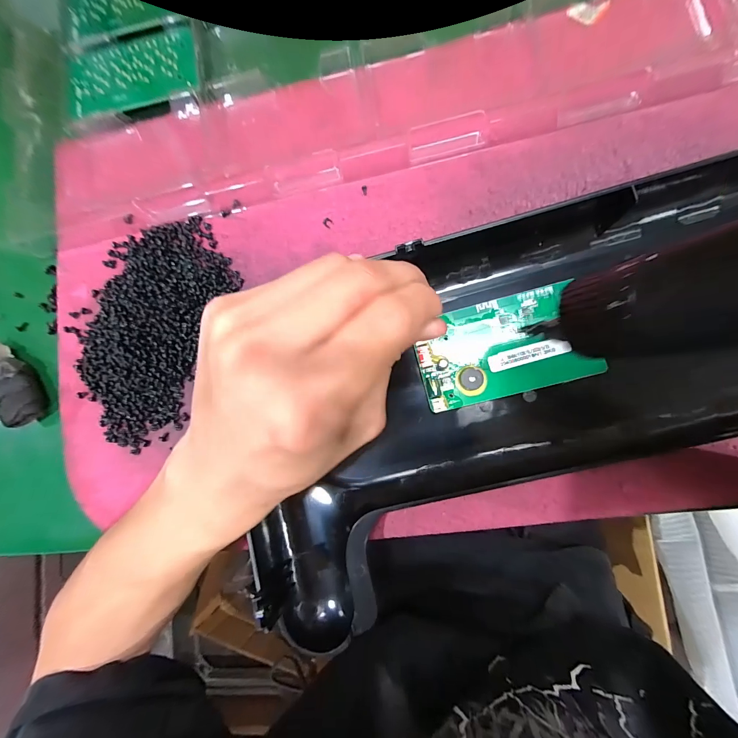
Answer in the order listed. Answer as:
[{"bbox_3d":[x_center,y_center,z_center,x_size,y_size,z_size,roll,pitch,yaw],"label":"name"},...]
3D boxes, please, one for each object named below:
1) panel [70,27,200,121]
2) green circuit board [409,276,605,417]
[{"bbox_3d":[-0.181,-0.230,0.264,0.101,0.005,0.058,-9,85,4],"label":"panel"},{"bbox_3d":[0.081,-0.013,0.212,0.099,0.012,0.059,-16,81,7],"label":"green circuit board"}]

